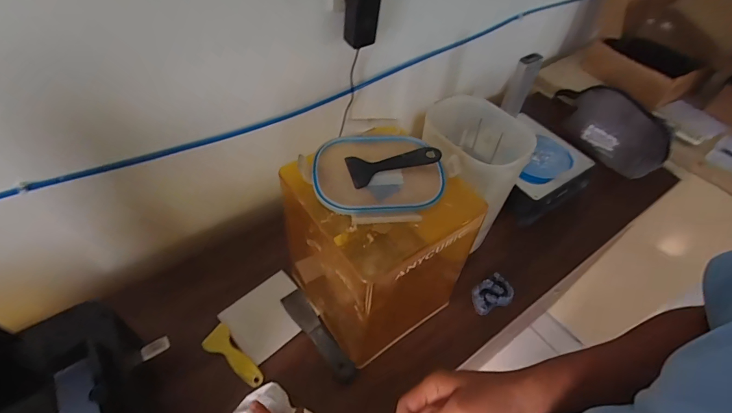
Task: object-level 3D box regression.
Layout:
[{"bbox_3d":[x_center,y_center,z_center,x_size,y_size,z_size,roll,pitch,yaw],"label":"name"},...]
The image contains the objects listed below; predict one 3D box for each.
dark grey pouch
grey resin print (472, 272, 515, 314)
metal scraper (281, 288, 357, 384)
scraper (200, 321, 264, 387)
[{"bbox_3d":[0.656,-0.222,1.001,0.304,0.121,0.198,35,57,23],"label":"dark grey pouch"},{"bbox_3d":[0.242,0.170,0.725,0.085,0.022,0.056,-20,54,-19],"label":"grey resin print"},{"bbox_3d":[-0.085,0.227,0.661,0.039,0.015,0.186,-30,58,-25],"label":"metal scraper"},{"bbox_3d":[-0.217,0.249,0.631,0.125,0.010,0.047,30,71,16],"label":"scraper"}]

